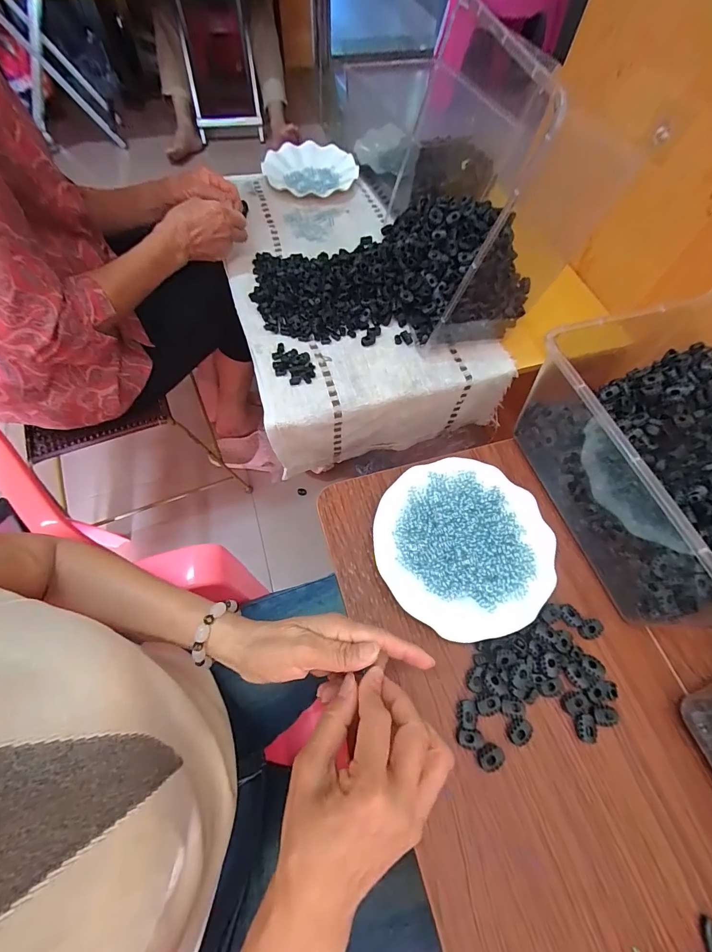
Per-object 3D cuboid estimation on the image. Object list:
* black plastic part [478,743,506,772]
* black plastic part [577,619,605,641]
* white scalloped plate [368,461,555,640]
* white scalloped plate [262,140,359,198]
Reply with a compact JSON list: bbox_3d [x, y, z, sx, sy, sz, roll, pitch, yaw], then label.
[{"bbox_3d":[0.117,0.244,0.330,0.022,0.008,0.020,-5,64,-5],"label":"black plastic part"},{"bbox_3d":[0.234,0.152,0.379,0.027,0.004,0.017,-14,65,-9],"label":"black plastic part"},{"bbox_3d":[0.112,0.072,0.407,0.179,0.027,0.179,1,63,-2],"label":"white scalloped plate"},{"bbox_3d":[-0.092,-0.622,0.773,0.182,0.029,0.182,-7,64,-6],"label":"white scalloped plate"}]

